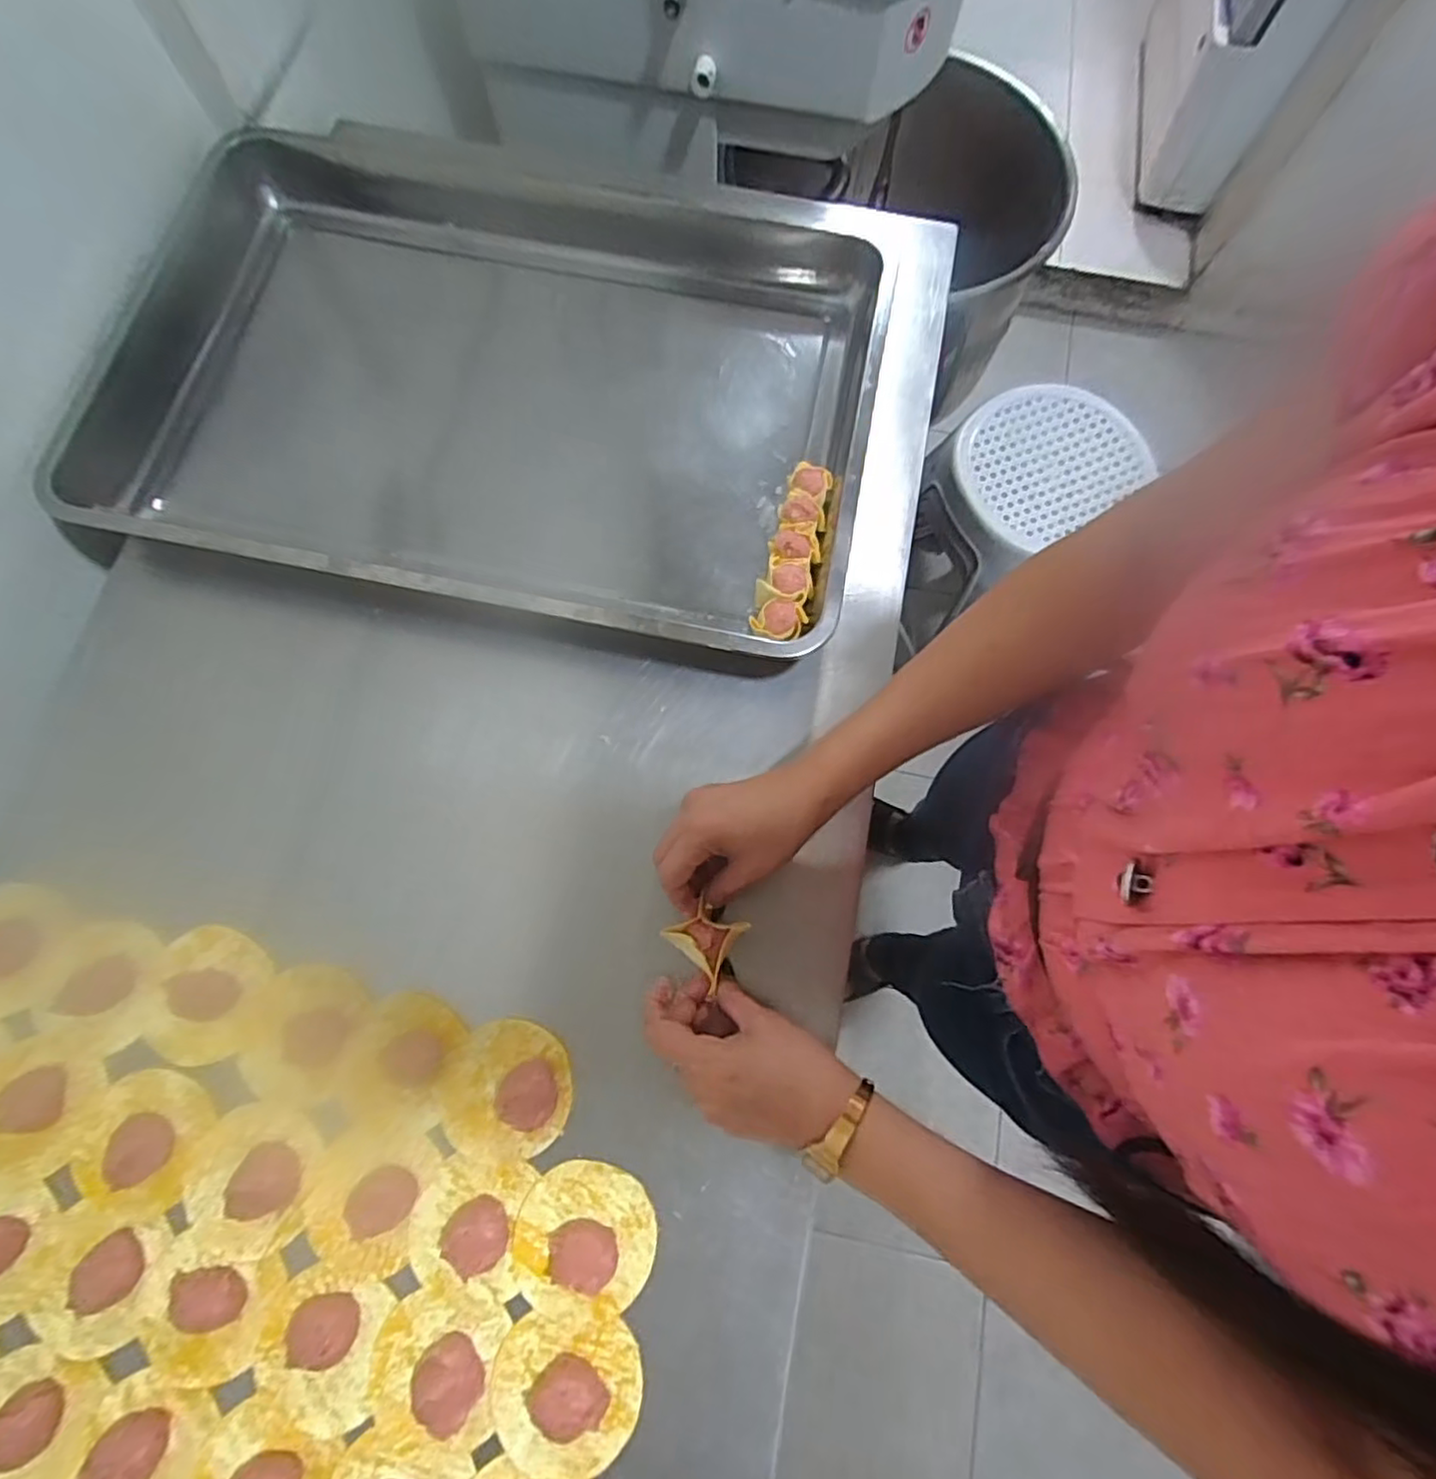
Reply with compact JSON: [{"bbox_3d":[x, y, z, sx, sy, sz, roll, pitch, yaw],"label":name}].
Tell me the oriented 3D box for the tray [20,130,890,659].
[{"bbox_3d":[-0.188,-0.292,0.550,0.614,0.055,0.405,11,74,2],"label":"tray"}]

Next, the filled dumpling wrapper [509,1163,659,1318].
[{"bbox_3d":[-0.080,0.298,0.396,0.082,0.023,0.078,9,74,1],"label":"filled dumpling wrapper"}]

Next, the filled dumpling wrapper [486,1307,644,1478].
[{"bbox_3d":[-0.087,0.370,0.376,0.084,0.020,0.075,-2,74,-2],"label":"filled dumpling wrapper"}]

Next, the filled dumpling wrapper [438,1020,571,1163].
[{"bbox_3d":[-0.136,0.219,0.420,0.082,0.020,0.075,4,74,0],"label":"filled dumpling wrapper"}]

